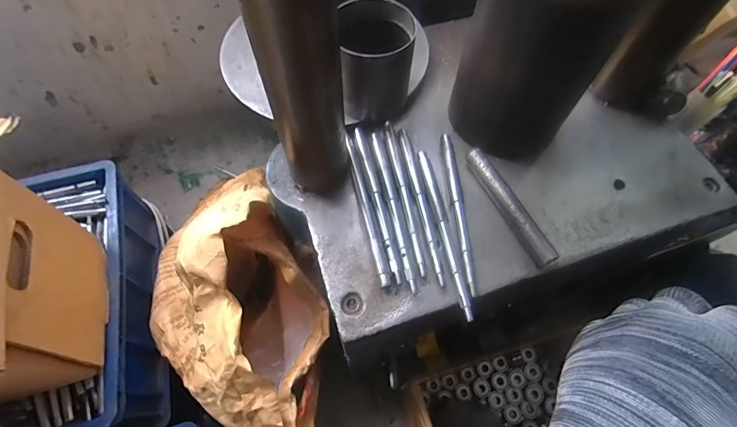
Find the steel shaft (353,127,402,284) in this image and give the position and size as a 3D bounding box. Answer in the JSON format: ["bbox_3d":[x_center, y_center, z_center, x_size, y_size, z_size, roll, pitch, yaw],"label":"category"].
[{"bbox_3d":[0.009,-0.016,0.395,0.012,0.014,0.184,-12,62,-7],"label":"steel shaft"}]

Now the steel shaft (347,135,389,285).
[{"bbox_3d":[-0.003,-0.008,0.391,0.008,0.014,0.178,-11,62,-6],"label":"steel shaft"}]

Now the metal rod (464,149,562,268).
[{"bbox_3d":[0.148,-0.009,0.392,0.019,0.022,0.142,-22,64,-12],"label":"metal rod"}]

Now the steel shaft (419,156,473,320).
[{"bbox_3d":[0.075,0.014,0.379,0.011,0.012,0.188,-7,62,-4],"label":"steel shaft"}]

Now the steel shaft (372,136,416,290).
[{"bbox_3d":[0.026,-0.008,0.393,0.009,0.014,0.187,-9,62,-5],"label":"steel shaft"}]

